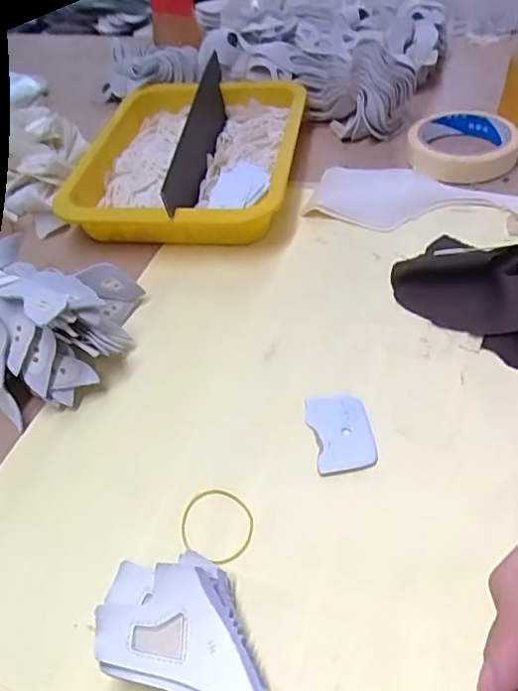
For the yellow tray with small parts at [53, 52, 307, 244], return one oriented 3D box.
[{"bbox_3d":[-0.069,-0.183,0.539,0.207,0.059,0.252,2,47,10],"label":"yellow tray with small parts"}]

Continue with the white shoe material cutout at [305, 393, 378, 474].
[{"bbox_3d":[0.050,0.051,0.337,0.036,0.004,0.053,-10,45,-2],"label":"white shoe material cutout"}]

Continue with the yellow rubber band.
[{"bbox_3d":[-0.023,0.097,0.303,0.040,0.004,0.037,-4,45,4],"label":"yellow rubber band"}]

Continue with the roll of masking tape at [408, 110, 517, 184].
[{"bbox_3d":[0.197,-0.194,0.538,0.098,0.032,0.096,-4,47,4],"label":"roll of masking tape"}]

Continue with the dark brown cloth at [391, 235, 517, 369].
[{"bbox_3d":[0.162,-0.039,0.392,0.083,0.030,0.135,-32,51,-21],"label":"dark brown cloth"}]

